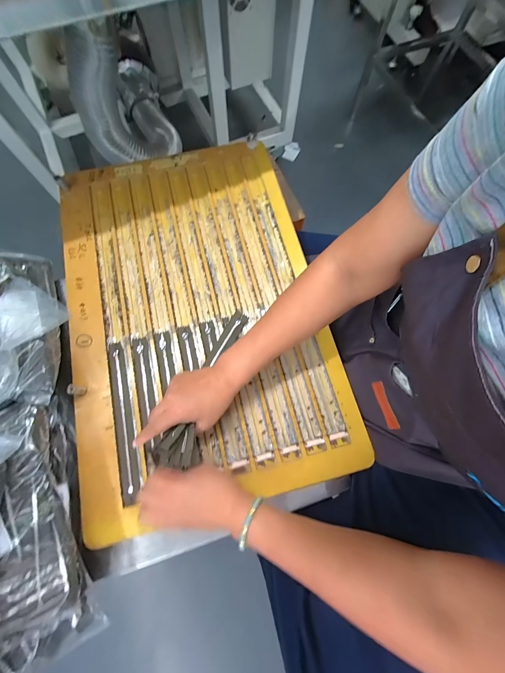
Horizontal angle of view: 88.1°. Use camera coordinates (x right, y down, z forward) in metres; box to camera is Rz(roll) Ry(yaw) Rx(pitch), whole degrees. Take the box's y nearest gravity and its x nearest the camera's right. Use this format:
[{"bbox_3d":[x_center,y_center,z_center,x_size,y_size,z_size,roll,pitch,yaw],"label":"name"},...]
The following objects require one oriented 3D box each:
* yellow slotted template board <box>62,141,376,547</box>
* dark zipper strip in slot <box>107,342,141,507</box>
[{"bbox_3d":[-0.107,-0.070,0.484,0.442,0.016,0.675,-14,74,-4],"label":"yellow slotted template board"},{"bbox_3d":[-0.215,0.133,0.432,0.032,0.007,0.254,-15,74,-5],"label":"dark zipper strip in slot"}]

